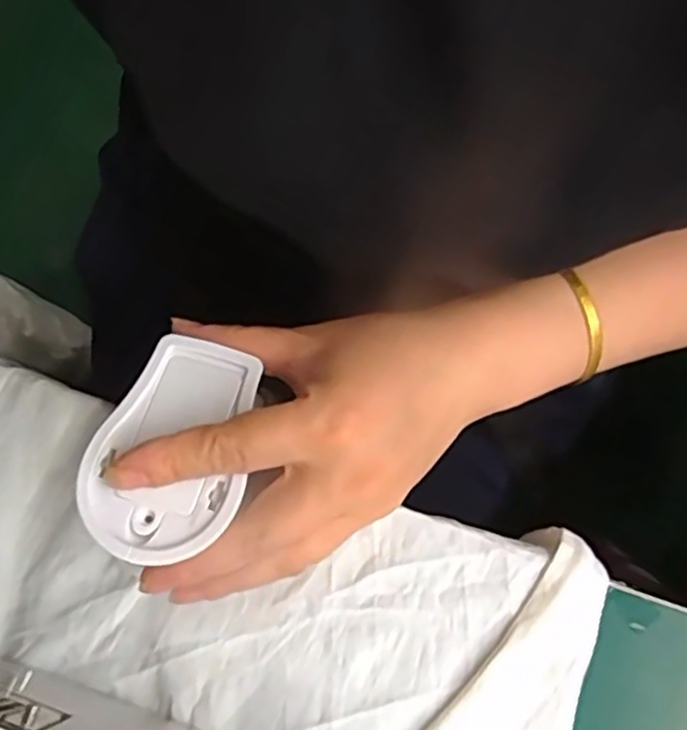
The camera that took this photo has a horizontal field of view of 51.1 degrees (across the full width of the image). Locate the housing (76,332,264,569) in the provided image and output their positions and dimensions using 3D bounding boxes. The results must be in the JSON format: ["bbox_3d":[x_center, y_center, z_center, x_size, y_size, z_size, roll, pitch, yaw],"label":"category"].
[{"bbox_3d":[-0.064,0.032,0.279,0.060,0.011,0.086,26,76,9],"label":"housing"}]

